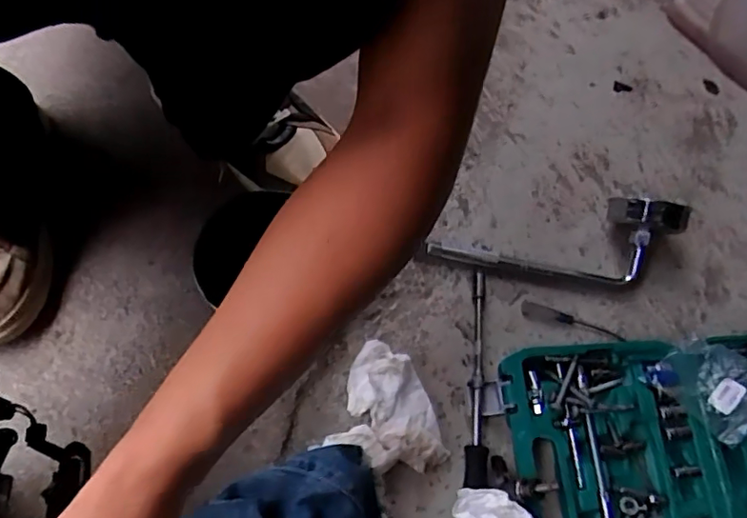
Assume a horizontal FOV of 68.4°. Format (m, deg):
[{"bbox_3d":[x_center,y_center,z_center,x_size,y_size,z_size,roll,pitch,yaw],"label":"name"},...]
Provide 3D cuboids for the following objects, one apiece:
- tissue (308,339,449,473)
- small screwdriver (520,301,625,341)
[{"bbox_3d":[0.019,0.143,0.500,0.107,0.028,0.101,28,70,9],"label":"tissue"},{"bbox_3d":[0.205,0.065,0.563,0.107,0.019,0.018,15,68,4],"label":"small screwdriver"}]

